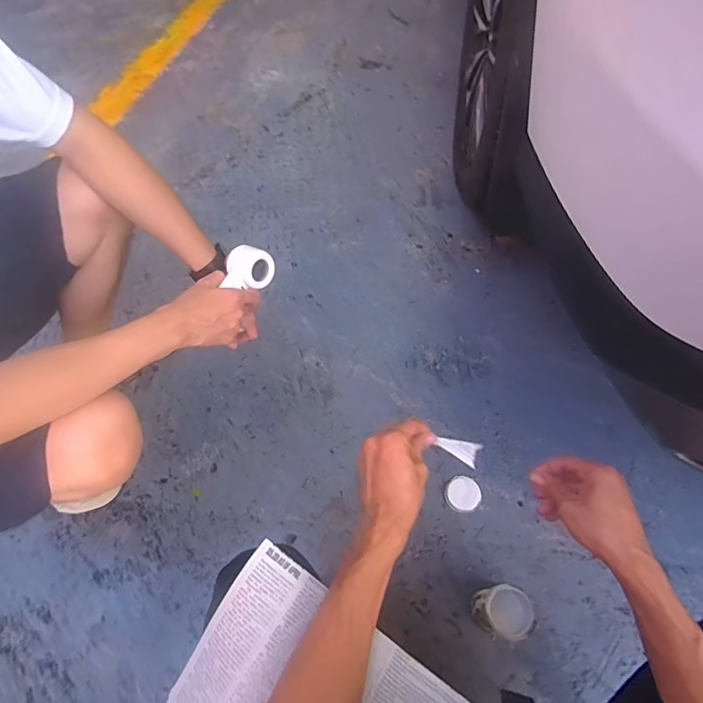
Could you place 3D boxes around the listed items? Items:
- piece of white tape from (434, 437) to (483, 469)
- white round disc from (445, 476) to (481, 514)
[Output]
[{"bbox_3d":[0.126,0.116,0.550,0.060,0.006,0.028,21,90,-14],"label":"piece of white tape"},{"bbox_3d":[0.207,0.264,0.865,0.065,0.005,0.062,-3,56,5],"label":"white round disc"}]

